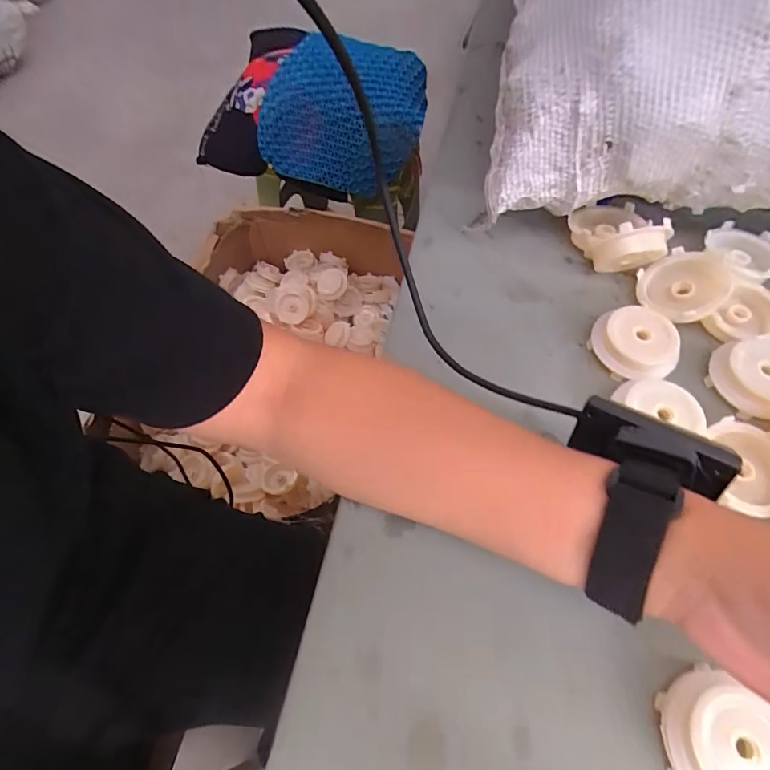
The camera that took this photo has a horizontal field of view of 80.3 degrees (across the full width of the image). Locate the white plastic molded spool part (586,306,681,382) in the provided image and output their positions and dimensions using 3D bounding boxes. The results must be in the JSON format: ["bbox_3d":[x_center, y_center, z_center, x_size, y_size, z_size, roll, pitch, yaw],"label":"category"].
[{"bbox_3d":[0.176,-0.028,0.322,0.049,0.022,0.054,-22,64,-12],"label":"white plastic molded spool part"}]

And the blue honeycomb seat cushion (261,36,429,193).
[{"bbox_3d":[-0.075,-0.499,0.828,0.269,0.162,0.255,0,62,0],"label":"blue honeycomb seat cushion"}]

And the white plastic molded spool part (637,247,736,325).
[{"bbox_3d":[0.217,-0.072,0.330,0.055,0.013,0.055,-17,53,25],"label":"white plastic molded spool part"}]

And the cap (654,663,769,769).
[{"bbox_3d":[0.159,0.170,0.211,0.057,0.025,0.049,39,68,18],"label":"cap"}]

